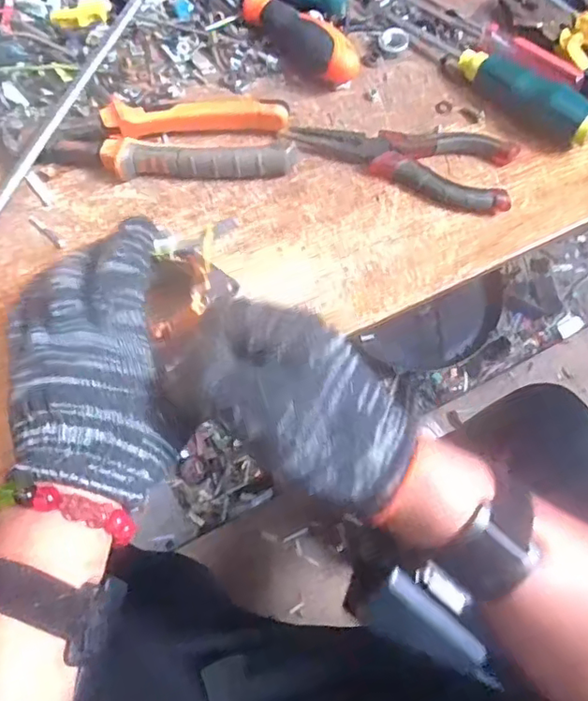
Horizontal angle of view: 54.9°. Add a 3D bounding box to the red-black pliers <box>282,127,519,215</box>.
[{"bbox_3d":[0.072,-0.129,0.392,0.154,0.021,0.054,8,68,5],"label":"red-black pliers"}]

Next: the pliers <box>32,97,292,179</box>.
[{"bbox_3d":[-0.083,-0.143,0.392,0.162,0.027,0.052,0,68,1],"label":"pliers"}]

